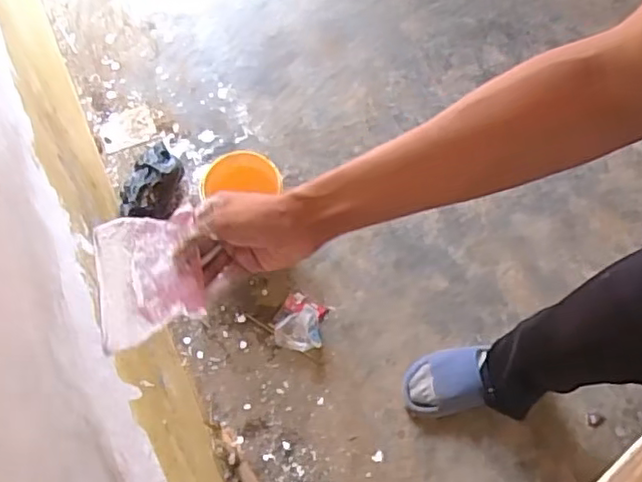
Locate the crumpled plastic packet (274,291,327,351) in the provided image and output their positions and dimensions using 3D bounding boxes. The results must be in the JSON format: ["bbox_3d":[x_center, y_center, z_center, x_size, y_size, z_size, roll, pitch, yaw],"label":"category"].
[{"bbox_3d":[-0.040,0.175,1.343,0.099,0.021,0.111,22,72,7],"label":"crumpled plastic packet"}]

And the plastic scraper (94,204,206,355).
[{"bbox_3d":[-0.156,0.030,0.571,0.097,0.008,0.114,-15,71,11],"label":"plastic scraper"}]

